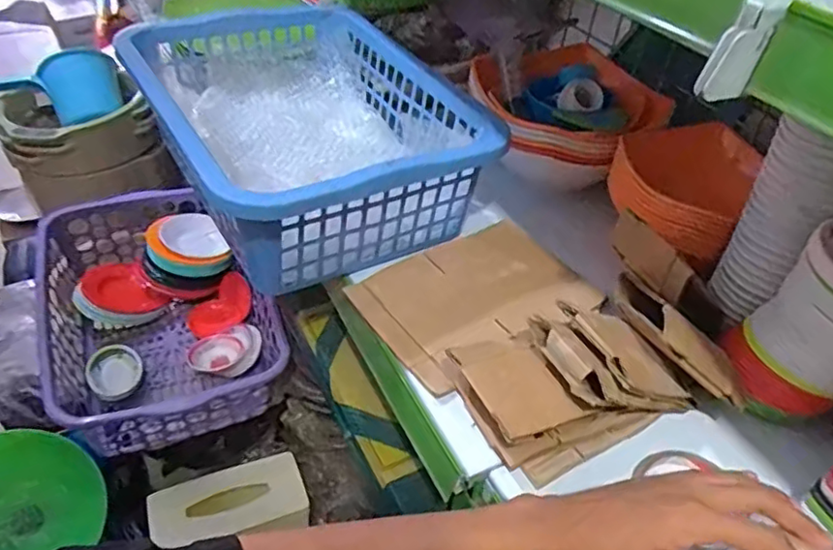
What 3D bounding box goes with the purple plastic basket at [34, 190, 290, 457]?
[{"bbox_3d":[-0.412,0.062,0.983,0.304,0.154,0.460,-14,45,-20],"label":"purple plastic basket"}]

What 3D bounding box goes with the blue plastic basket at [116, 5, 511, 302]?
[{"bbox_3d":[-0.124,-0.177,0.731,0.320,0.135,0.420,-18,47,-24],"label":"blue plastic basket"}]

